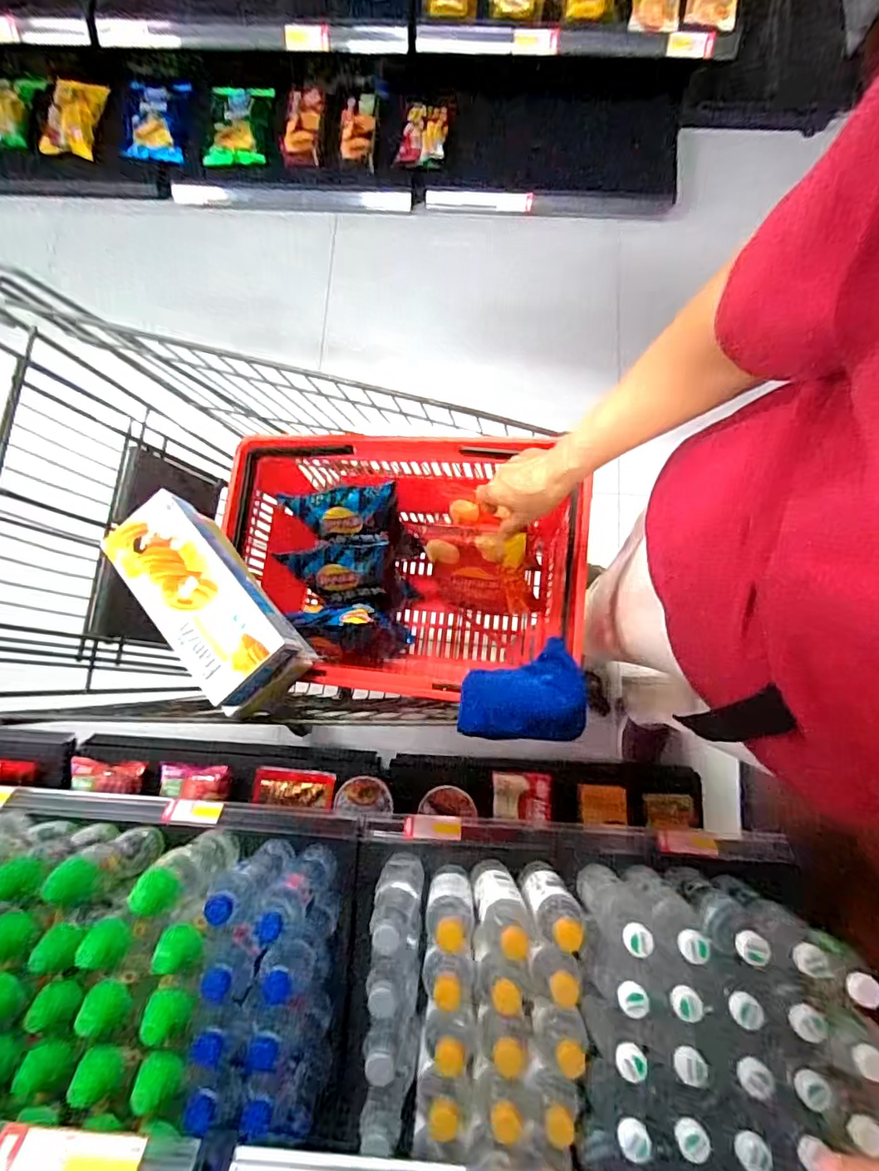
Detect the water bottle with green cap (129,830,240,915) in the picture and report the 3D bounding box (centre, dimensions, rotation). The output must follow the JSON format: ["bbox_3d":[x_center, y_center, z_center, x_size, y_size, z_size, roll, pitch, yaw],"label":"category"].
[{"bbox_3d":[-0.354,0.403,0.794,0.061,0.202,0.074,-40,81,-6],"label":"water bottle with green cap"}]

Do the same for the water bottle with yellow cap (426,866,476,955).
[{"bbox_3d":[0.014,0.448,0.787,0.061,0.184,0.056,0,79,1],"label":"water bottle with yellow cap"}]

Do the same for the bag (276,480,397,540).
[{"bbox_3d":[-0.143,-0.101,0.824,0.167,0.050,0.096,-3,115,3],"label":"bag"}]

